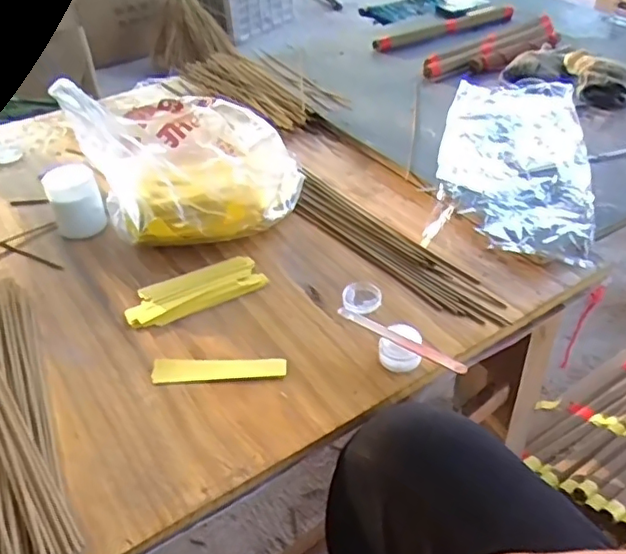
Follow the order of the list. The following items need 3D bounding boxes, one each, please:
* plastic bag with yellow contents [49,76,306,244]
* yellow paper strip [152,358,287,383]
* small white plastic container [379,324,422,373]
[{"bbox_3d":[-0.148,-0.149,0.702,0.212,0.118,0.261,-27,46,-25],"label":"plastic bag with yellow contents"},{"bbox_3d":[-0.083,0.081,0.516,0.116,0.004,0.023,-1,41,3],"label":"yellow paper strip"},{"bbox_3d":[0.077,0.063,0.514,0.036,0.027,0.034,-2,41,2],"label":"small white plastic container"}]

